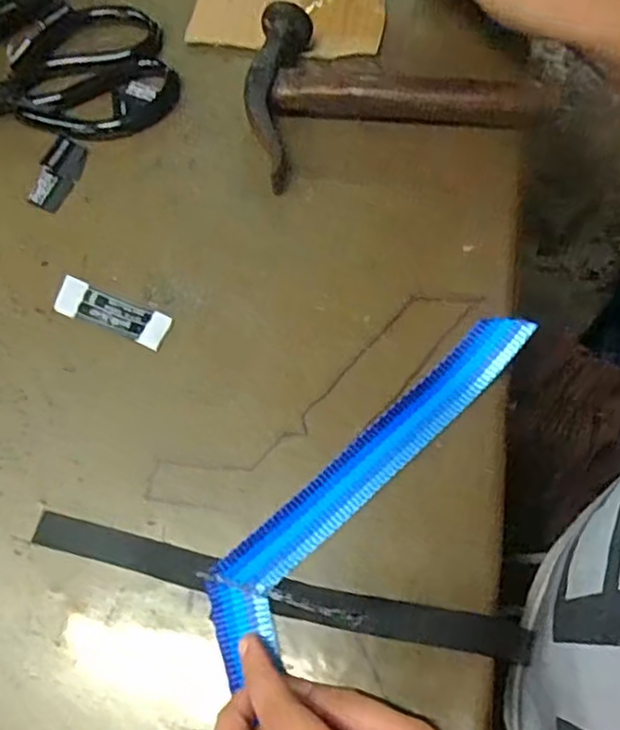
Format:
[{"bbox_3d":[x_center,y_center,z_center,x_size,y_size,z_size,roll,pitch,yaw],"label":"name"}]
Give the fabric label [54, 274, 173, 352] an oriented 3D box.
[{"bbox_3d":[-0.105,-0.029,0.362,0.062,0.010,0.021,20,68,10],"label":"fabric label"}]

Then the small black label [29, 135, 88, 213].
[{"bbox_3d":[-0.151,-0.114,0.404,0.024,0.004,0.048,16,67,9],"label":"small black label"}]

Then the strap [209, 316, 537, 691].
[{"bbox_3d":[0.012,0.107,0.293,0.110,0.017,0.308,13,67,8],"label":"strap"}]

